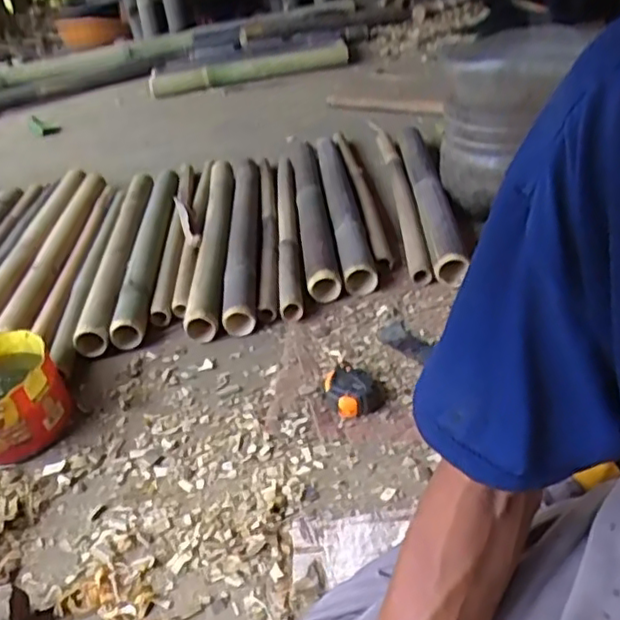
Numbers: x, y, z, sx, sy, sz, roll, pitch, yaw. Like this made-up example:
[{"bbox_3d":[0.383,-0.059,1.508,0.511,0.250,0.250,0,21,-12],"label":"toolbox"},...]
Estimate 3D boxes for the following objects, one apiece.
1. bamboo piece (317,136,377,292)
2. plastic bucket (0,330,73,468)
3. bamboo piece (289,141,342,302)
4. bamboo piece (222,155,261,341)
[{"bbox_3d":[0.055,-0.208,1.201,0.054,0.055,0.590,-7,34,0],"label":"bamboo piece"},{"bbox_3d":[-0.396,0.113,0.830,0.147,0.093,0.155,-25,38,-25],"label":"plastic bucket"},{"bbox_3d":[-0.001,-0.200,1.204,0.055,0.054,0.601,-7,34,0],"label":"bamboo piece"},{"bbox_3d":[-0.116,-0.141,1.165,0.056,0.060,0.576,-6,34,0],"label":"bamboo piece"}]

